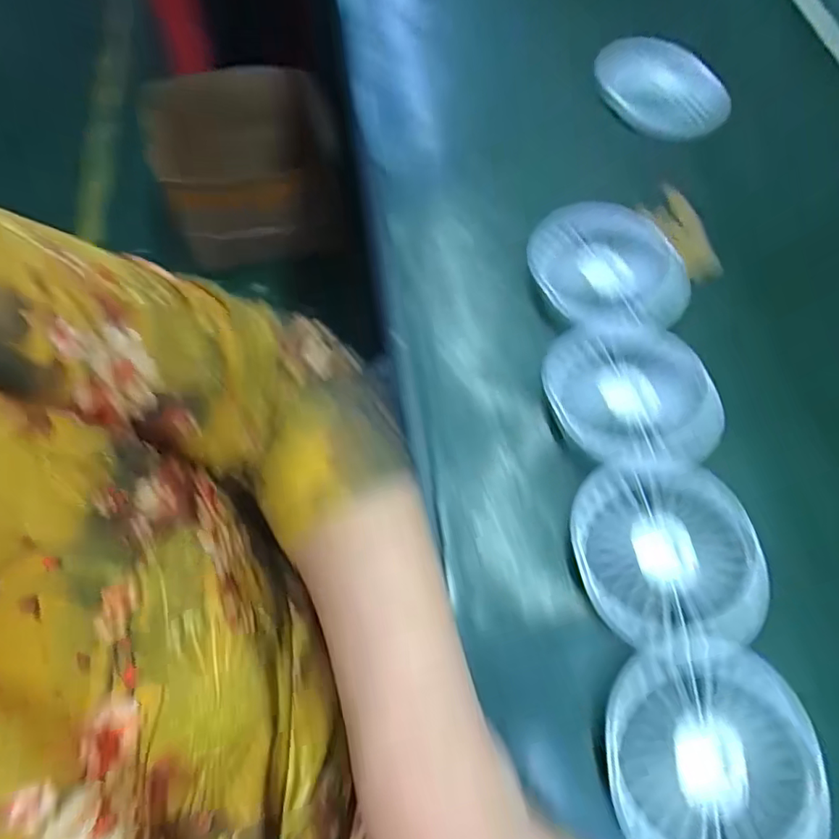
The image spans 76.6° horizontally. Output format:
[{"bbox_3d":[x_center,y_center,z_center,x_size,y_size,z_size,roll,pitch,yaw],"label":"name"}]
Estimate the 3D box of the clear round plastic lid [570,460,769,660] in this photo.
[{"bbox_3d":[0.124,0.067,0.266,0.083,0.016,0.092,-5,66,-5],"label":"clear round plastic lid"}]

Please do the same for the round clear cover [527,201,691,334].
[{"bbox_3d":[0.119,-0.097,0.339,0.083,0.015,0.101,-24,69,-13],"label":"round clear cover"}]

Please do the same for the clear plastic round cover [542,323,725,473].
[{"bbox_3d":[0.118,-0.017,0.298,0.087,0.018,0.091,1,66,-3],"label":"clear plastic round cover"}]

